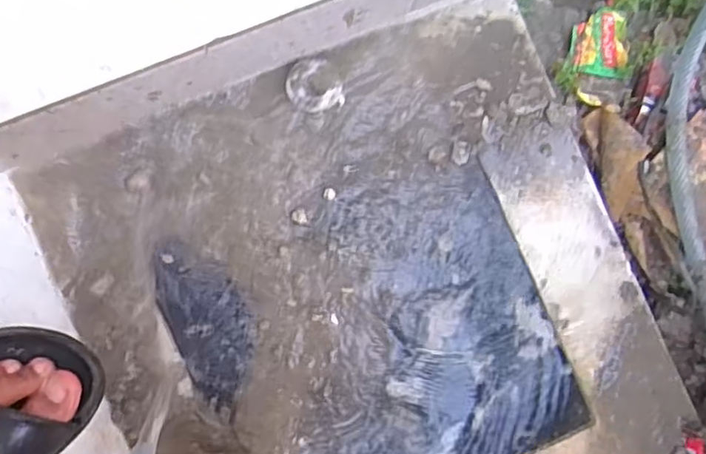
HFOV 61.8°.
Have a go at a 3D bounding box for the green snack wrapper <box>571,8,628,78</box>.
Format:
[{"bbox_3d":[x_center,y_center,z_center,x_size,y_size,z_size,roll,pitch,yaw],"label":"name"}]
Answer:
[{"bbox_3d":[0.266,-0.200,0.629,0.079,0.023,0.076,5,97,-27],"label":"green snack wrapper"}]

